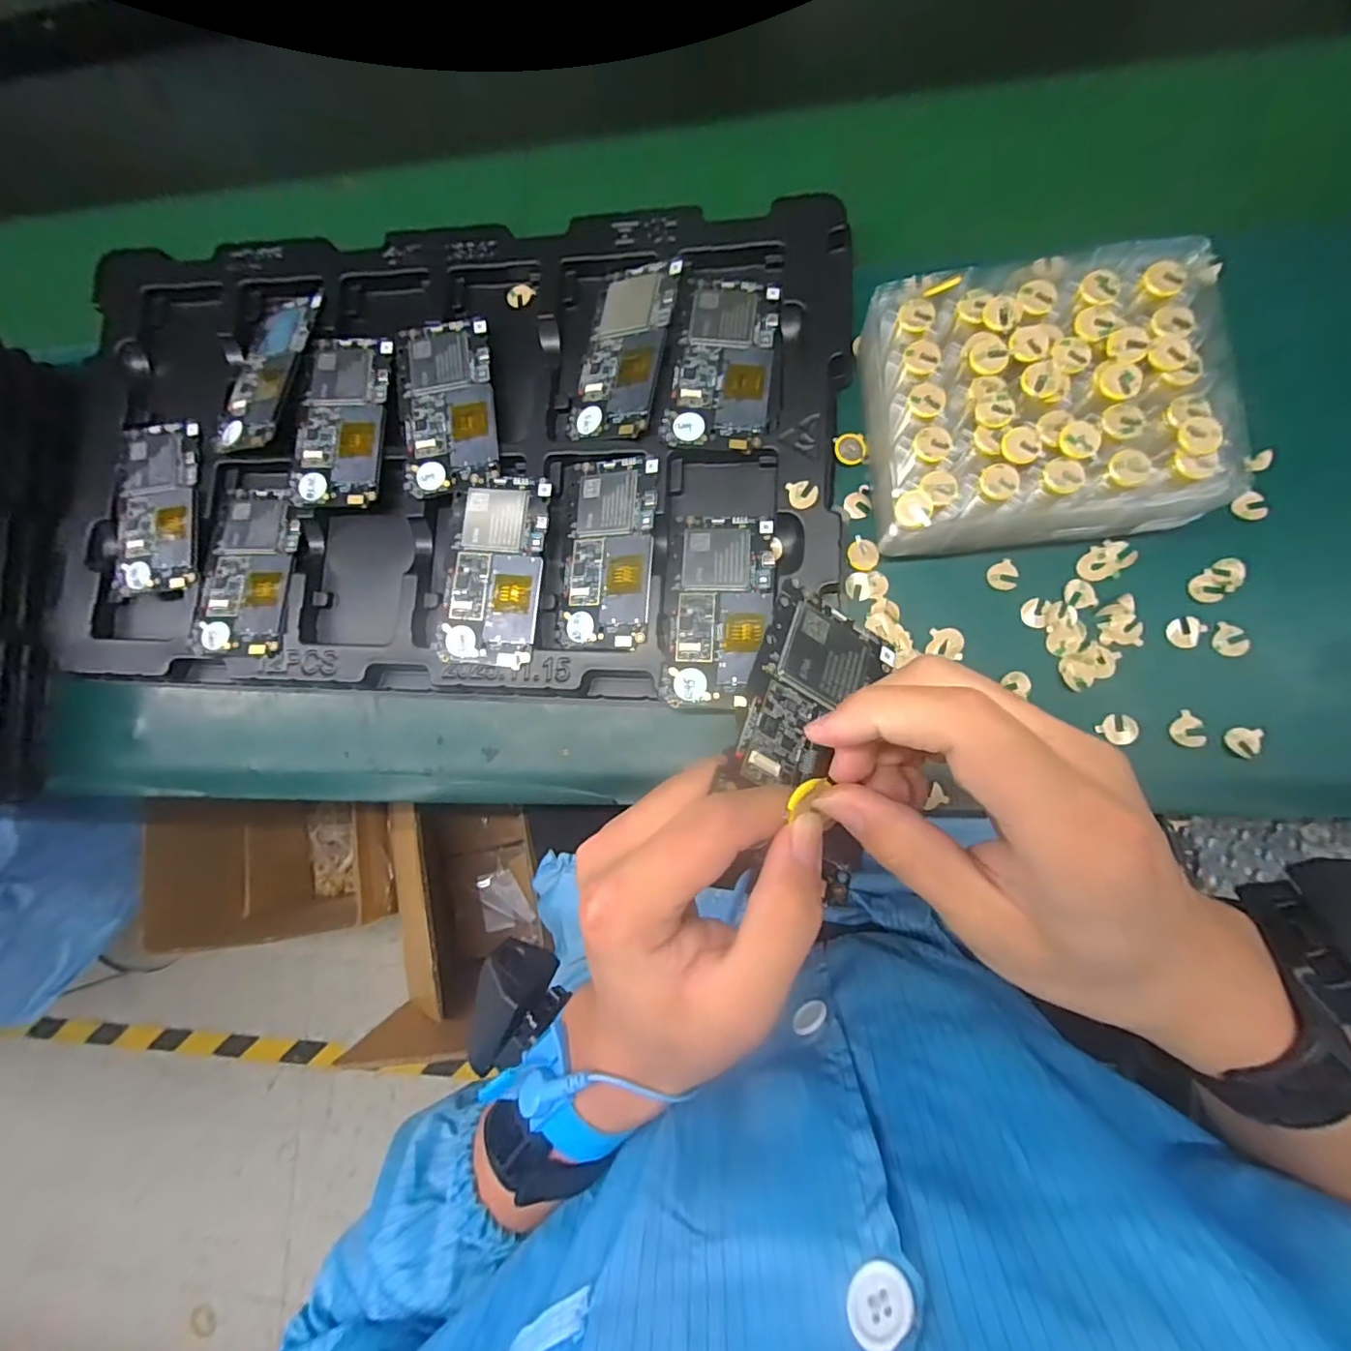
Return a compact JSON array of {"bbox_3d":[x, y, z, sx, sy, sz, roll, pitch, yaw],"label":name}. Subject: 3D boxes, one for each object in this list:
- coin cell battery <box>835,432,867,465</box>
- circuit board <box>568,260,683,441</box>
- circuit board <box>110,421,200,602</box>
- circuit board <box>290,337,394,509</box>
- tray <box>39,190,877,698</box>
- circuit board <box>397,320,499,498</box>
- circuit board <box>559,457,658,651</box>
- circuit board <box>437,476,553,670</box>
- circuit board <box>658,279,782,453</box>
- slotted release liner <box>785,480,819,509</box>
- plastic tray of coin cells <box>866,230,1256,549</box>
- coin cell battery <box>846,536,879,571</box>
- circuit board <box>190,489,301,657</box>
[{"bbox_3d":[0.113,-0.147,0.369,0.019,0.004,0.020,-7,85,7],"label":"coin cell battery"},{"bbox_3d":[-0.033,-0.219,0.384,0.065,0.007,0.122,12,86,31],"label":"circuit board"},{"bbox_3d":[-0.380,-0.123,0.416,0.069,0.005,0.125,-4,85,7],"label":"circuit board"},{"bbox_3d":[-0.236,-0.182,0.403,0.064,0.010,0.125,3,86,7],"label":"circuit board"},{"bbox_3d":[-0.177,-0.160,0.397,0.565,0.028,0.325,3,86,7],"label":"tray"},{"bbox_3d":[-0.159,-0.187,0.395,0.065,0.012,0.126,-7,85,7],"label":"circuit board"},{"bbox_3d":[-0.043,-0.080,0.370,0.062,0.005,0.125,-1,83,22],"label":"circuit board"},{"bbox_3d":[-0.118,-0.069,0.371,0.063,0.008,0.124,4,83,8],"label":"circuit board"},{"bbox_3d":[0.032,-0.207,0.374,0.065,0.004,0.123,6,79,6],"label":"circuit board"},{"bbox_3d":[0.079,-0.112,0.352,0.019,0.004,0.018,-1,87,14],"label":"slotted release liner"},{"bbox_3d":[0.204,-0.152,0.327,0.181,0.053,0.156,-4,85,7],"label":"plastic tray of coin cells"},{"bbox_3d":[0.119,-0.076,0.359,0.019,0.004,0.019,28,90,8],"label":"coin cell battery"},{"bbox_3d":[-0.304,-0.075,0.402,0.067,0.007,0.119,3,86,7],"label":"circuit board"}]

